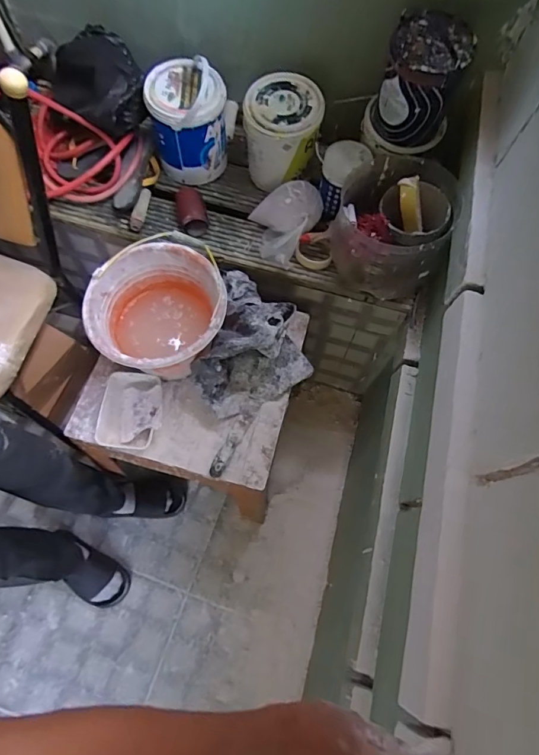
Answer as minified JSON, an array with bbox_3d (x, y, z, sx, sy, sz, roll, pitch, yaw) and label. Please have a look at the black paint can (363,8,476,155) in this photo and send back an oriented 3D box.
[{"bbox_3d":[0.288,-0.572,0.870,0.156,0.219,0.156,2,66,-3],"label":"black paint can"}]

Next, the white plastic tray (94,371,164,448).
[{"bbox_3d":[-0.296,0.079,0.927,0.137,0.038,0.152,5,65,-2],"label":"white plastic tray"}]

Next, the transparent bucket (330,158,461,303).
[{"bbox_3d":[0.253,-0.313,0.931,0.220,0.187,0.242,2,66,-3],"label":"transparent bucket"}]

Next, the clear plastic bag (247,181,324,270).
[{"bbox_3d":[0.039,-0.369,1.016,0.166,0.106,0.201,3,66,-3],"label":"clear plastic bag"}]

